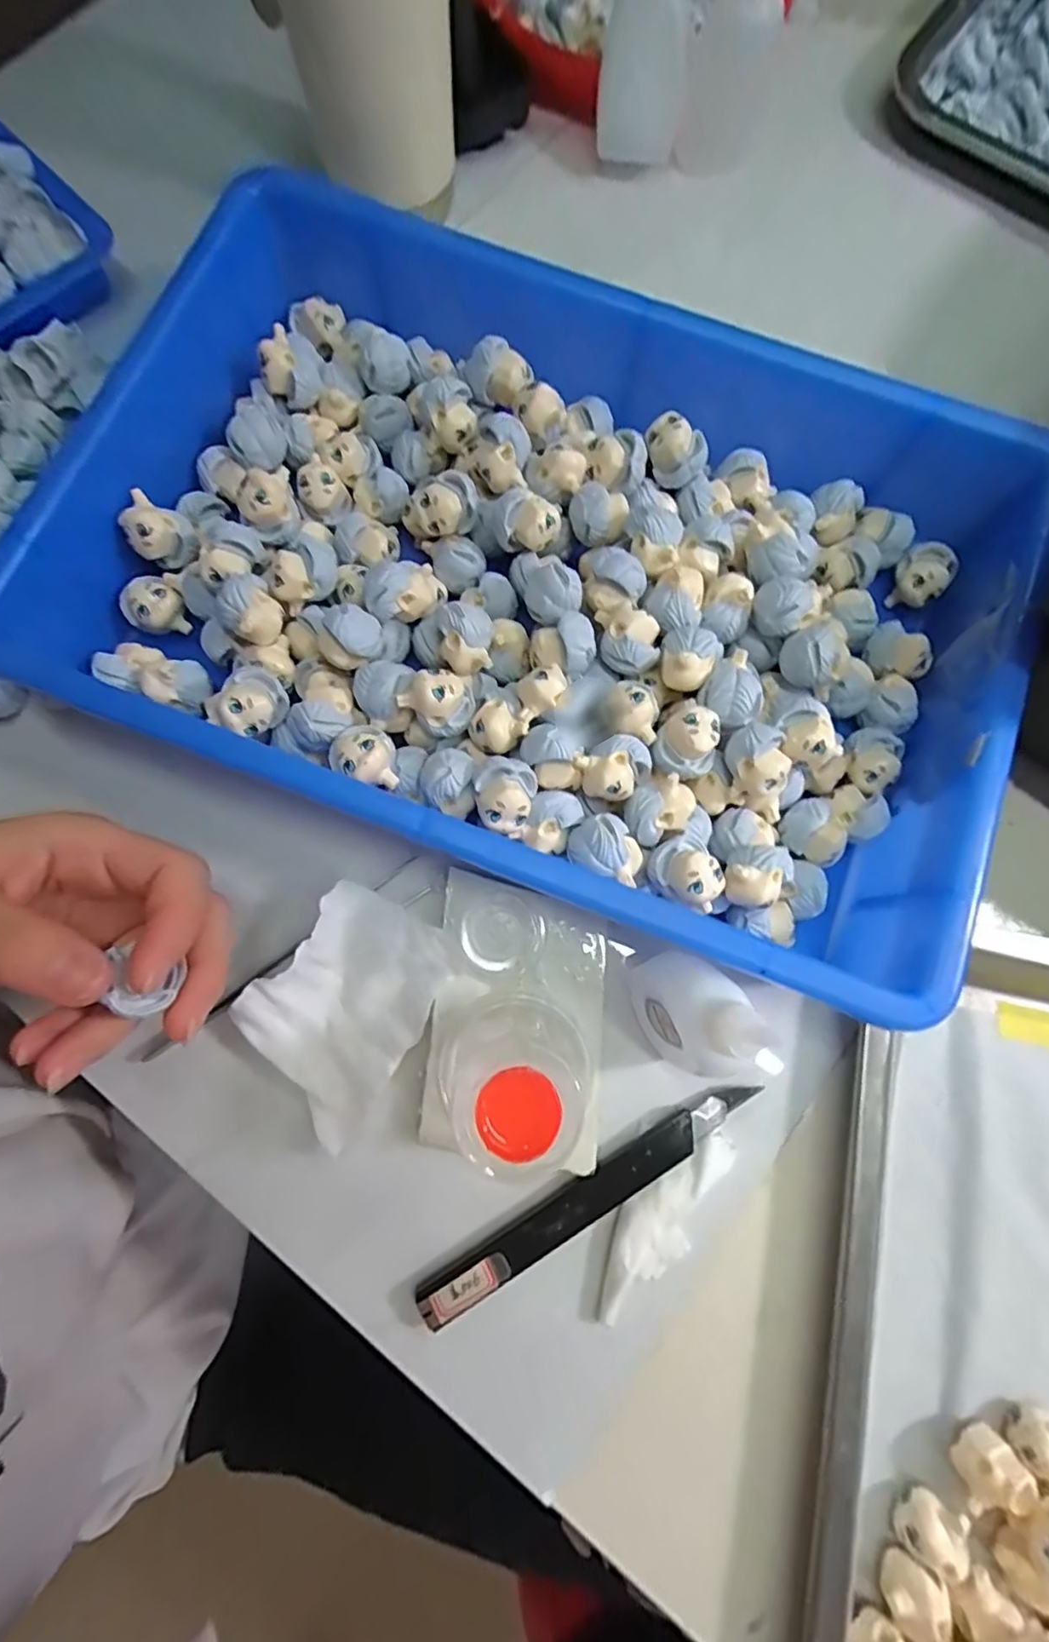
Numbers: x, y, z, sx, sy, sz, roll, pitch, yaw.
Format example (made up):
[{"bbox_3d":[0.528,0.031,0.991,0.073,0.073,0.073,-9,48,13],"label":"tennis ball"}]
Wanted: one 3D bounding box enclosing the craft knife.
[{"bbox_3d":[0.026,0.144,0.230,0.146,0.008,0.017,-31,80,-6],"label":"craft knife"}]

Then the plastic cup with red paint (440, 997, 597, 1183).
[{"bbox_3d":[-0.003,0.097,0.206,0.058,0.066,0.062,0,78,0],"label":"plastic cup with red paint"}]

